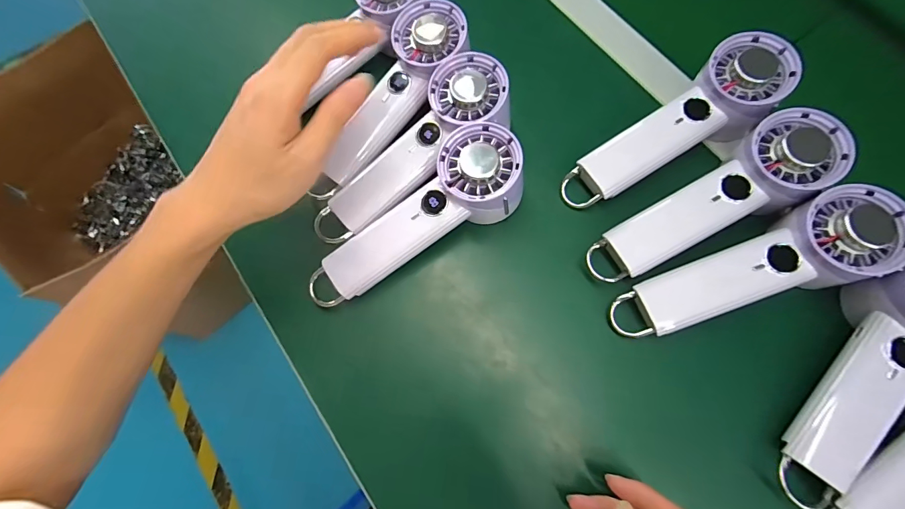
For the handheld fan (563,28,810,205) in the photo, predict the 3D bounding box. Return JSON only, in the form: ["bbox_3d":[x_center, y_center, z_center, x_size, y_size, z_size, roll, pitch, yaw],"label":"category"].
[{"bbox_3d":[0.181,-0.102,0.342,0.194,0.046,0.059,-33,74,8],"label":"handheld fan"}]

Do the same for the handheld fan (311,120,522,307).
[{"bbox_3d":[-0.027,-0.023,0.338,0.194,0.057,0.065,-36,74,6],"label":"handheld fan"}]

